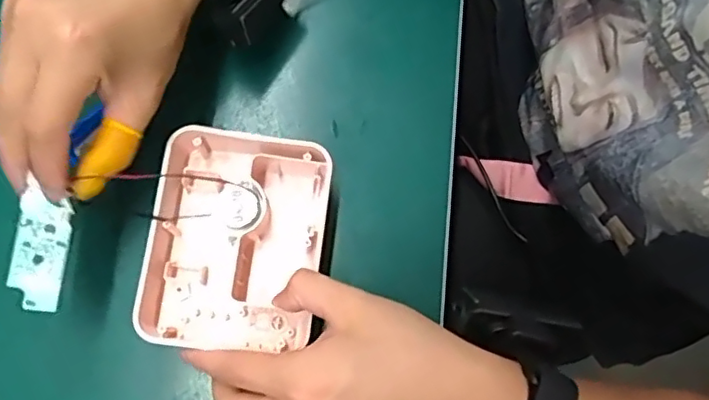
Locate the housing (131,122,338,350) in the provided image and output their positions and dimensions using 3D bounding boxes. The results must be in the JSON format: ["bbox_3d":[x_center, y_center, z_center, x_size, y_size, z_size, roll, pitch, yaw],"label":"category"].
[{"bbox_3d":[-0.072,0.025,0.360,0.101,0.040,0.125,8,76,0],"label":"housing"}]

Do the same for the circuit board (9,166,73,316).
[{"bbox_3d":[-0.158,0.024,0.298,0.024,0.008,0.061,17,62,-39],"label":"circuit board"}]

